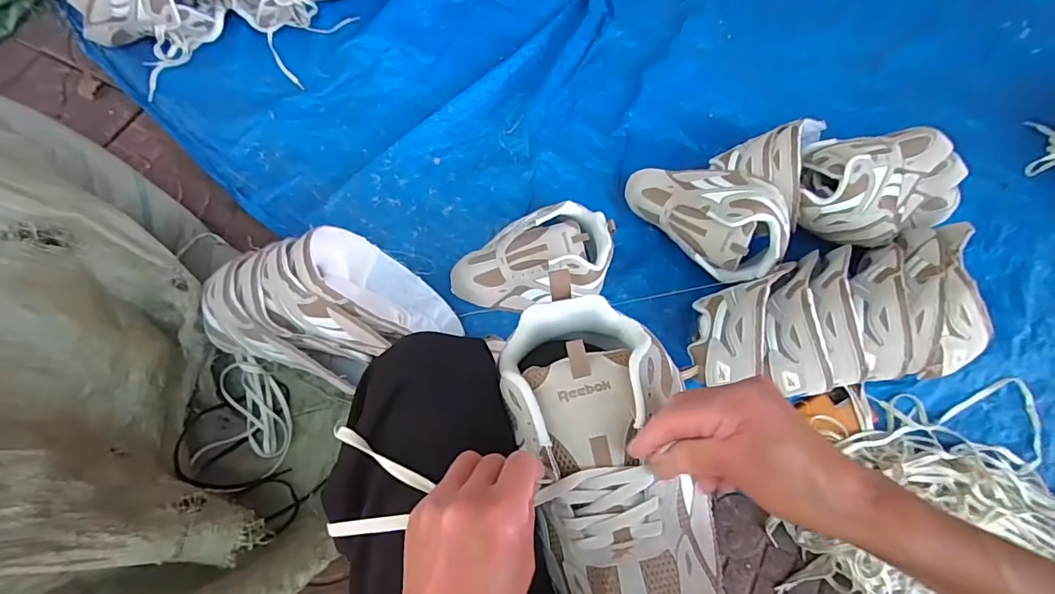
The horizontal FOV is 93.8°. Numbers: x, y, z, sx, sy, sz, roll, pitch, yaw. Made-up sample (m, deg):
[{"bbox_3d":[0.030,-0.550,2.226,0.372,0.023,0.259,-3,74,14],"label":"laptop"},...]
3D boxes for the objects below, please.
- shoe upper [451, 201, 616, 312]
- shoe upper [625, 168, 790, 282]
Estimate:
[{"bbox_3d":[0.006,-0.050,0.740,0.240,0.091,0.145,-7,69,-4],"label":"shoe upper"},{"bbox_3d":[0.273,-0.133,0.731,0.123,0.101,0.243,-35,74,-14],"label":"shoe upper"}]

